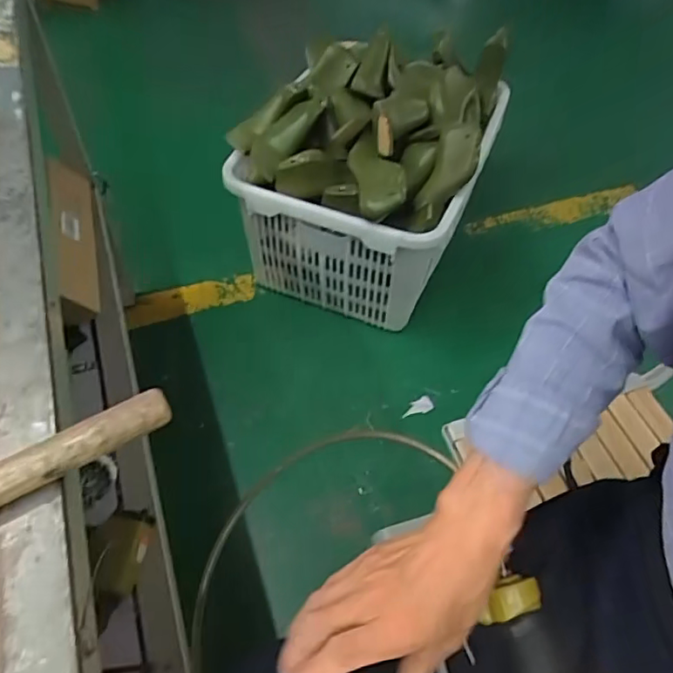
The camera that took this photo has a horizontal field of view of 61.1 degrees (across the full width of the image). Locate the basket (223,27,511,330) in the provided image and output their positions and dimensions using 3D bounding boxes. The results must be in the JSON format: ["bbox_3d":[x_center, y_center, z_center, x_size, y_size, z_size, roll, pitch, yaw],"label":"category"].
[{"bbox_3d":[0.074,-0.346,1.296,0.461,0.457,0.499,24,55,14],"label":"basket"}]

